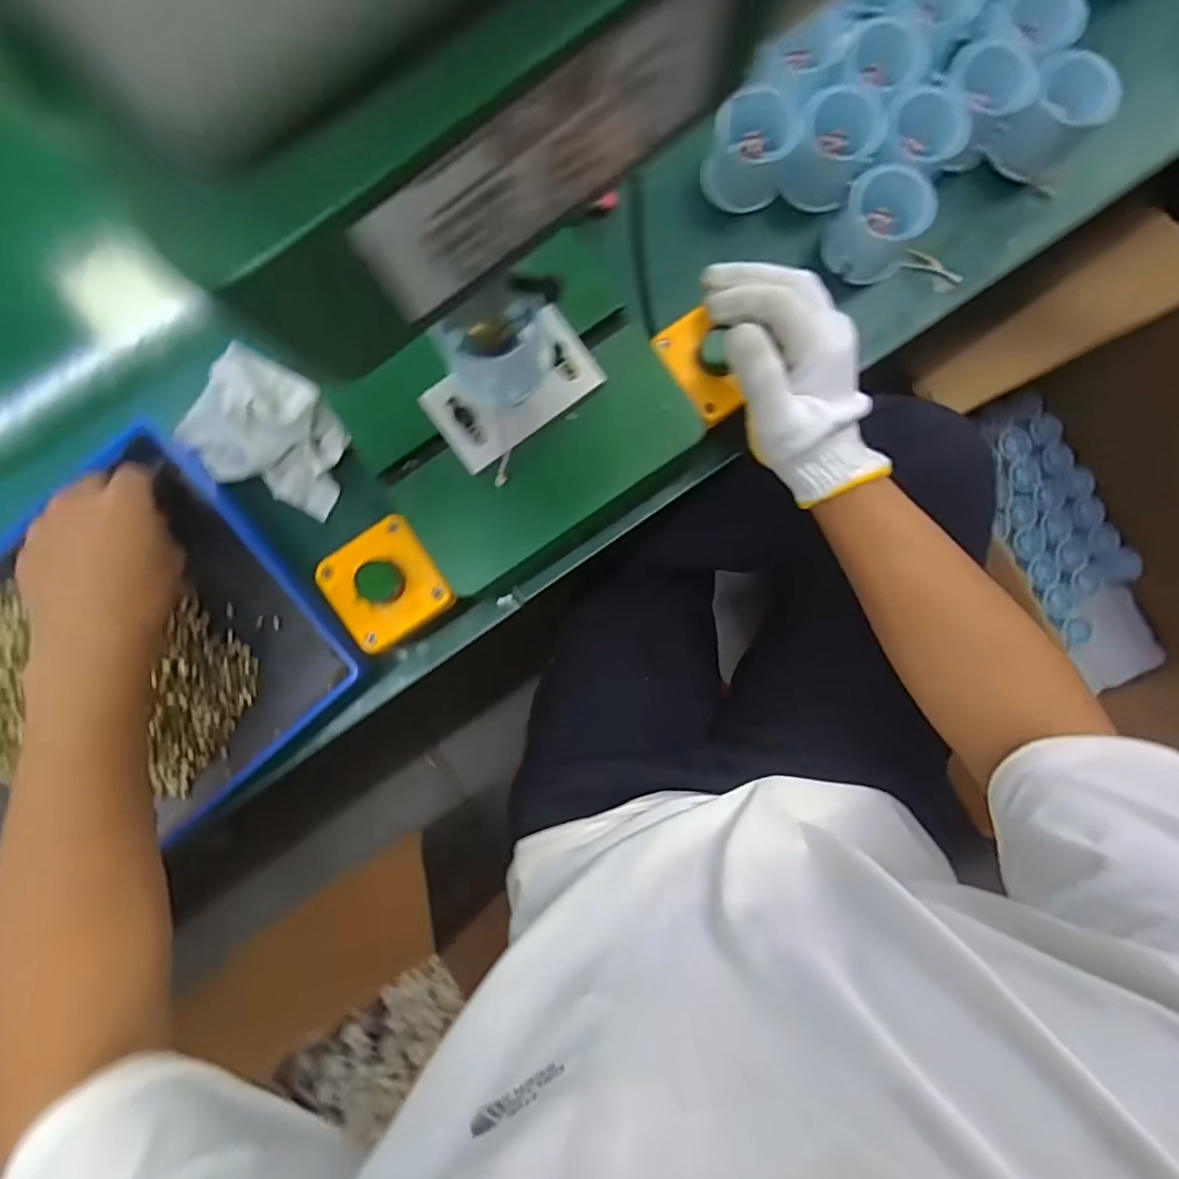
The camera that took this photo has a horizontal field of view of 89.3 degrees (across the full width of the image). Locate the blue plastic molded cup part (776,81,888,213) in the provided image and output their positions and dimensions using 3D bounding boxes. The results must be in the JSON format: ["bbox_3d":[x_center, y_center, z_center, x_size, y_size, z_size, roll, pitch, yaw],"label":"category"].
[{"bbox_3d":[0.168,-0.305,0.418,0.053,0.047,0.058,0,87,1],"label":"blue plastic molded cup part"}]

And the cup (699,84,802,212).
[{"bbox_3d":[0.114,-0.312,0.426,0.056,0.055,0.048,18,87,2],"label":"cup"}]

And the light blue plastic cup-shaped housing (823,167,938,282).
[{"bbox_3d":[0.199,-0.251,0.413,0.056,0.061,0.051,33,88,2],"label":"light blue plastic cup-shaped housing"}]

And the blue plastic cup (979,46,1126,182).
[{"bbox_3d":[0.320,-0.326,0.419,0.055,0.056,0.053,-42,87,-2],"label":"blue plastic cup"}]

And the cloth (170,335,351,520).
[{"bbox_3d":[-0.233,-0.117,0.433,0.124,0.023,0.090,28,88,2],"label":"cloth"}]

